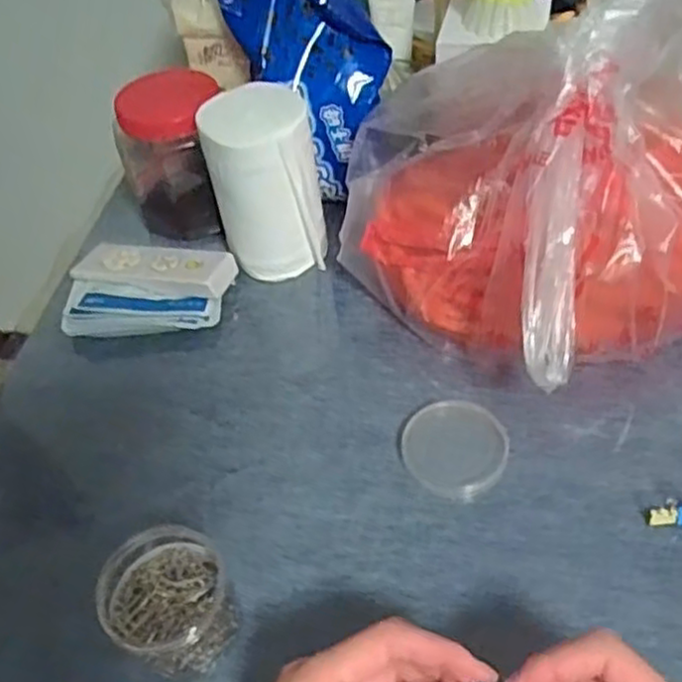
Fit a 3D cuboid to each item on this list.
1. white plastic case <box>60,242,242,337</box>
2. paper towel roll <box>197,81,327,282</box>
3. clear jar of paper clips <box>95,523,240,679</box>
[{"bbox_3d":[-0.156,-0.044,0.590,0.126,0.028,0.093,2,48,8],"label":"white plastic case"},{"bbox_3d":[-0.059,-0.124,0.579,0.082,0.137,0.070,-11,47,-4],"label":"paper towel roll"},{"bbox_3d":[-0.095,0.140,0.402,0.065,0.041,0.077,-13,47,-6],"label":"clear jar of paper clips"}]

